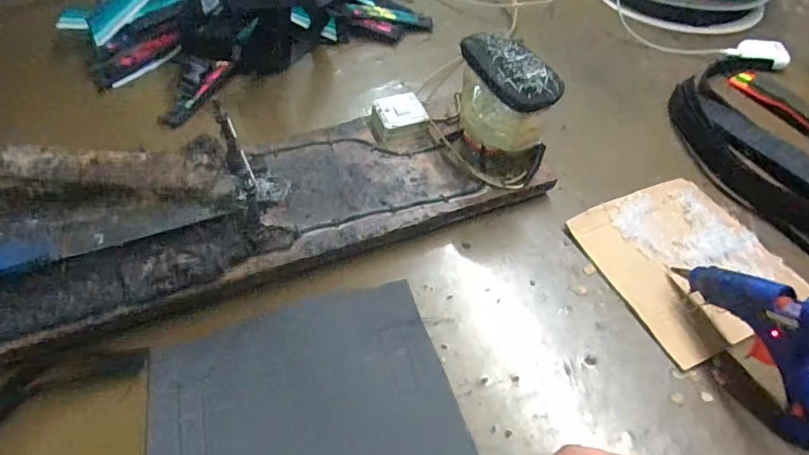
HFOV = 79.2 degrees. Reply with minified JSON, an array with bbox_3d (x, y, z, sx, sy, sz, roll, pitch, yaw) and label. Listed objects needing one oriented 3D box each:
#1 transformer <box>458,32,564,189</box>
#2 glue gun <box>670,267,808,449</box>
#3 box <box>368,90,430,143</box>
[{"bbox_3d":[0.086,-0.109,0.447,0.063,0.099,0.106,-21,55,-17],"label":"transformer"},{"bbox_3d":[0.266,0.066,0.323,0.023,0.138,0.171,-21,55,-17],"label":"glue gun"},{"bbox_3d":[-0.007,-0.112,0.492,0.054,0.022,0.043,-14,53,-12],"label":"box"}]

